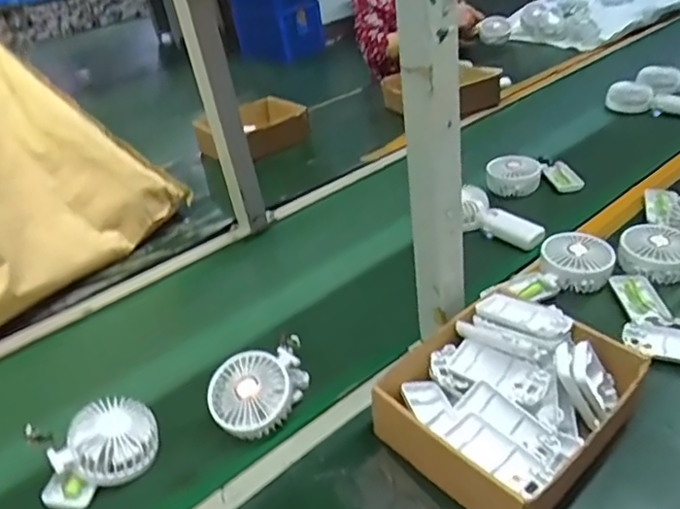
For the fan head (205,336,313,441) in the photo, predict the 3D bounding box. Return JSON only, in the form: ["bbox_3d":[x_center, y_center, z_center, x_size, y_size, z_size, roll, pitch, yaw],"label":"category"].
[{"bbox_3d":[-0.081,0.143,0.644,0.125,0.046,0.088,-25,40,-27],"label":"fan head"}]

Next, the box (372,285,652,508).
[{"bbox_3d":[0.161,0.136,0.573,0.187,0.077,0.213,27,47,38],"label":"box"}]

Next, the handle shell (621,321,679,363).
[{"bbox_3d":[0.370,0.098,0.654,0.096,0.013,0.051,4,33,20],"label":"handle shell"}]

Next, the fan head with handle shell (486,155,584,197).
[{"bbox_3d":[0.326,-0.134,0.995,0.146,0.043,0.089,-8,31,2],"label":"fan head with handle shell"}]

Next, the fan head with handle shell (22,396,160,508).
[{"bbox_3d":[-0.251,0.198,0.607,0.115,0.047,0.083,-25,35,-25],"label":"fan head with handle shell"}]

